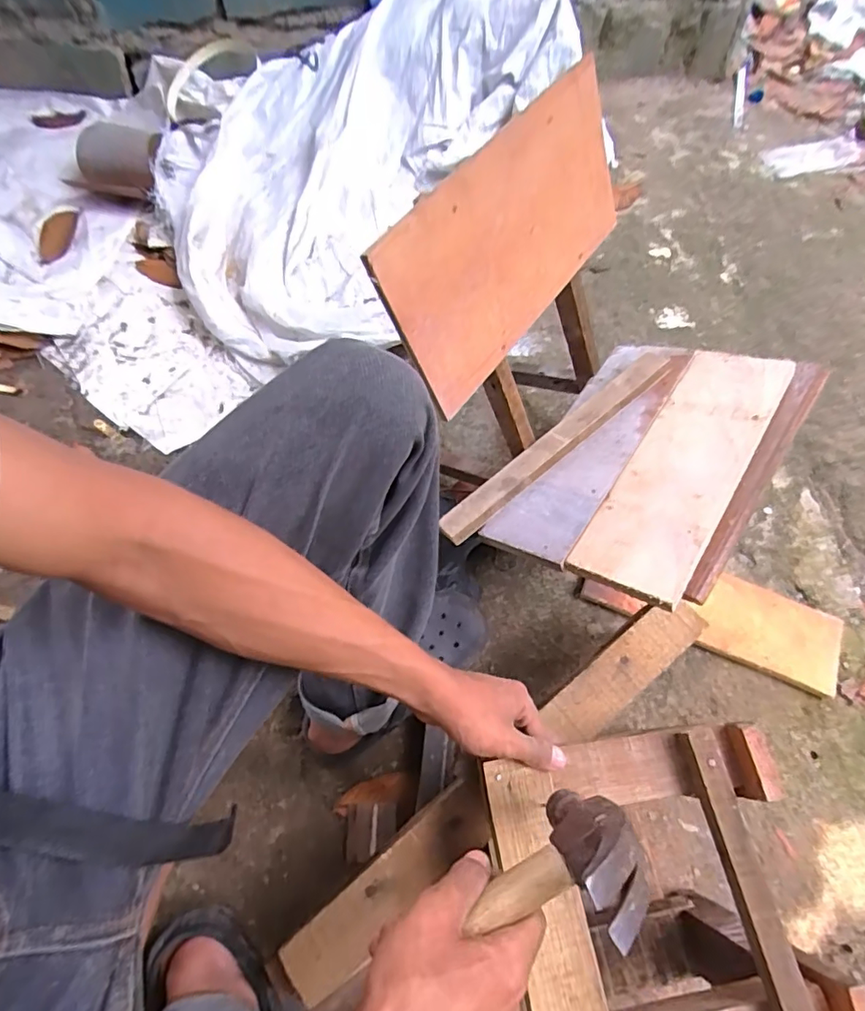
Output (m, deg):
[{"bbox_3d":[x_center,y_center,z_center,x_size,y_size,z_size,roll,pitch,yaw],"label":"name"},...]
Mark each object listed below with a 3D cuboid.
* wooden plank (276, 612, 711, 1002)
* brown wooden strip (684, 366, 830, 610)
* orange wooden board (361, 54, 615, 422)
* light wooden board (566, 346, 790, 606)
[{"bbox_3d":[0.084,0.271,0.534,0.521,0.022,0.055,-36,72,-17],"label":"wooden plank"},{"bbox_3d":[0.352,-0.036,0.558,0.034,0.011,0.346,32,68,12],"label":"brown wooden strip"},{"bbox_3d":[0.084,-0.261,0.518,0.010,0.169,0.345,19,62,41],"label":"orange wooden board"},{"bbox_3d":[0.278,-0.051,0.577,0.107,0.010,0.351,21,62,36],"label":"light wooden board"}]

